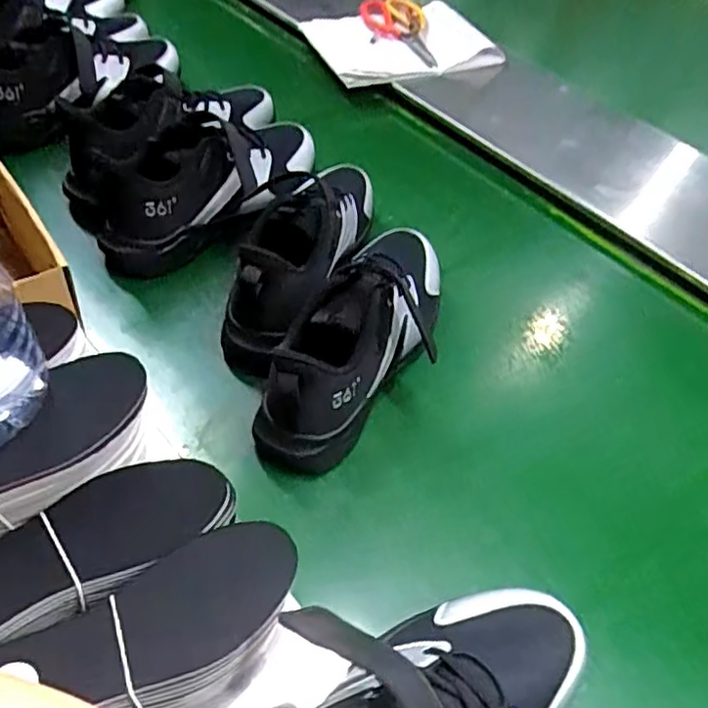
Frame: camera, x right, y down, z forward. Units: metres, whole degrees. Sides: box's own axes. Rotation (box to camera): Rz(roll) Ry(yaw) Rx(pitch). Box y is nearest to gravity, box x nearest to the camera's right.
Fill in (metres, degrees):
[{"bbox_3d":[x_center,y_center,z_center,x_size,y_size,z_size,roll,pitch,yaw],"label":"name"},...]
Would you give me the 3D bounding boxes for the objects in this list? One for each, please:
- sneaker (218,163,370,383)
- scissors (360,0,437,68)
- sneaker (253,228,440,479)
[{"bbox_3d":[-0.044,-0.107,0.632,0.089,0.114,0.270,17,50,8],"label":"sneaker"},{"bbox_3d":[0.062,-0.480,0.971,0.093,0.022,0.167,-5,58,-5],"label":"scissors"},{"bbox_3d":[0.008,-0.029,0.583,0.092,0.115,0.274,24,52,14],"label":"sneaker"}]

